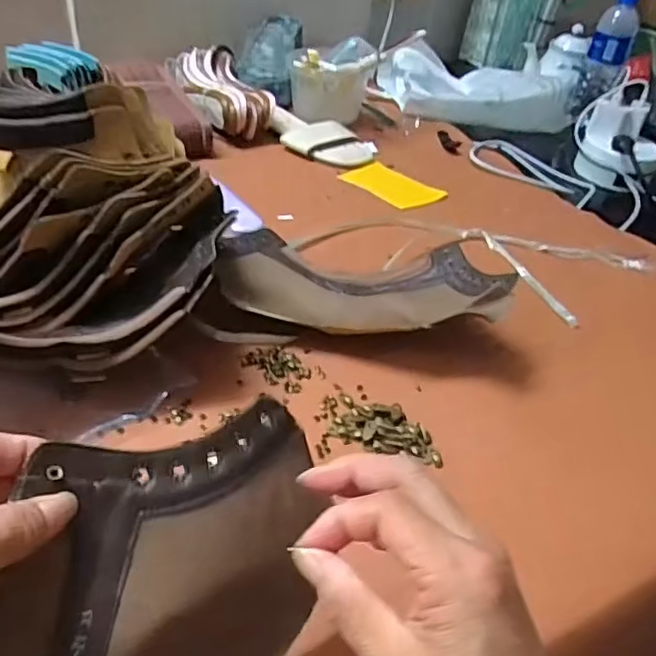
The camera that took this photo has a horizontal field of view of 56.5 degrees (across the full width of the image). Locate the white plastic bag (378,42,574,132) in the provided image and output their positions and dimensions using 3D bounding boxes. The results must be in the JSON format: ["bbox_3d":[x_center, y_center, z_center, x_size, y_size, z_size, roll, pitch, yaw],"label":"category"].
[{"bbox_3d":[0.278,-0.429,1.108,0.349,0.095,0.218,-1,39,-9],"label":"white plastic bag"}]

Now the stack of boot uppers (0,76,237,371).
[{"bbox_3d":[-0.247,-0.089,0.513,0.291,0.128,0.310,-4,39,-12],"label":"stack of boot uppers"}]

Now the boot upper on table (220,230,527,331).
[{"bbox_3d":[0.026,-0.054,0.565,0.265,0.070,0.135,14,39,9],"label":"boot upper on table"}]

